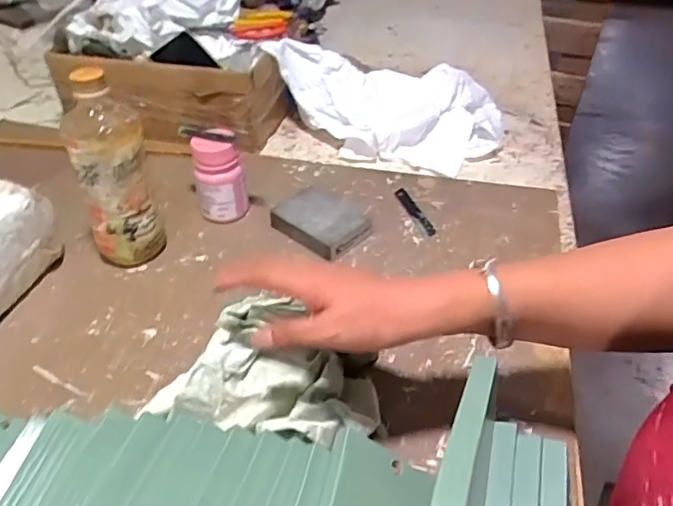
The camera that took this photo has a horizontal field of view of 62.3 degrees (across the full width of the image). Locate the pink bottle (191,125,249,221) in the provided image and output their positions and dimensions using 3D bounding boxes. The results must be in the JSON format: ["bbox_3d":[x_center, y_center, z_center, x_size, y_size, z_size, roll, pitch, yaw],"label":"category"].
[{"bbox_3d":[-0.137,-0.088,0.657,0.057,0.099,0.056,-9,42,-9],"label":"pink bottle"}]

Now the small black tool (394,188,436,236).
[{"bbox_3d":[0.097,-0.050,0.686,0.020,0.008,0.100,-12,42,-12],"label":"small black tool"}]

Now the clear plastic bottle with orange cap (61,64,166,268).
[{"bbox_3d":[-0.227,-0.075,0.570,0.078,0.199,0.057,-22,45,-22],"label":"clear plastic bottle with orange cap"}]

